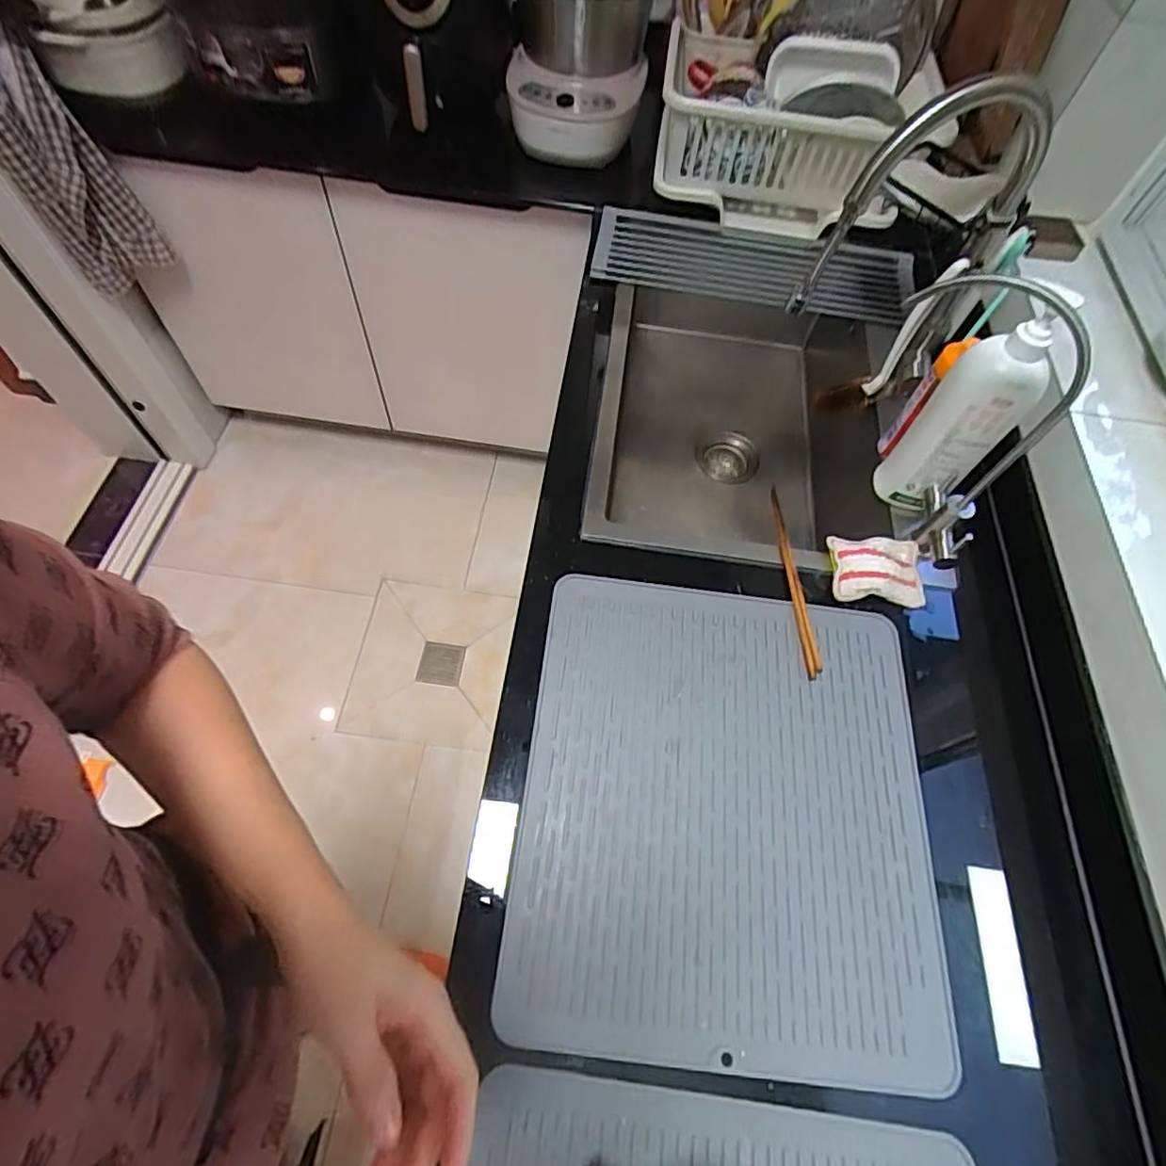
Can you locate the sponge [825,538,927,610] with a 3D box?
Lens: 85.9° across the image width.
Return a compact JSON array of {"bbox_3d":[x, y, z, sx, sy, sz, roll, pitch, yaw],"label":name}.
[{"bbox_3d":[0.352,-0.015,0.750,0.107,0.029,0.078,3,61,-2],"label":"sponge"}]

